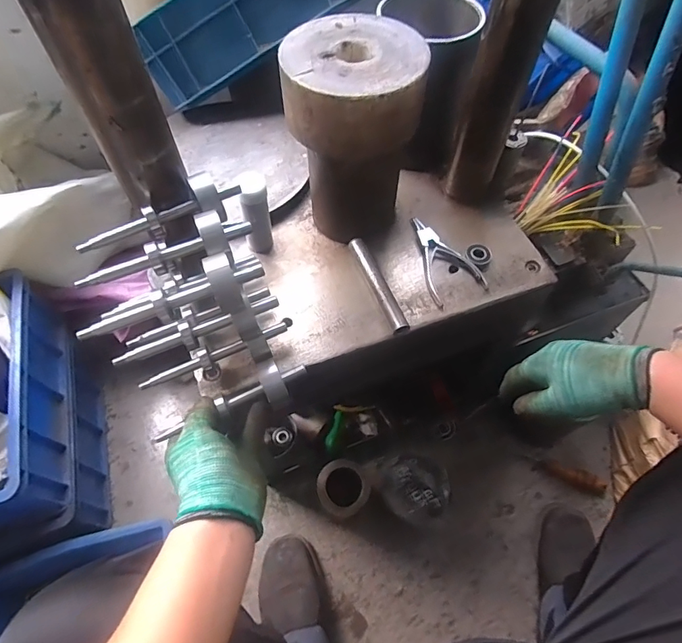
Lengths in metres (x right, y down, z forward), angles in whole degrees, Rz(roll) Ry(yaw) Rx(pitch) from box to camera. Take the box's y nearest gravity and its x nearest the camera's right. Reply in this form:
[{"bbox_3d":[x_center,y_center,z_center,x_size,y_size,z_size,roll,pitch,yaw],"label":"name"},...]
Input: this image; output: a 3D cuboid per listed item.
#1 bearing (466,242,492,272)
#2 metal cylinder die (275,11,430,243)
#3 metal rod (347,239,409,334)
[{"bbox_3d":[0.179,-0.083,0.571,0.035,0.014,0.037,0,59,0],"label":"bearing"},{"bbox_3d":[0.015,-0.199,0.516,0.145,0.219,0.158,4,59,2],"label":"metal cylinder die"},{"bbox_3d":[0.045,-0.045,0.544,0.022,0.021,0.141,-19,61,-11],"label":"metal rod"}]

